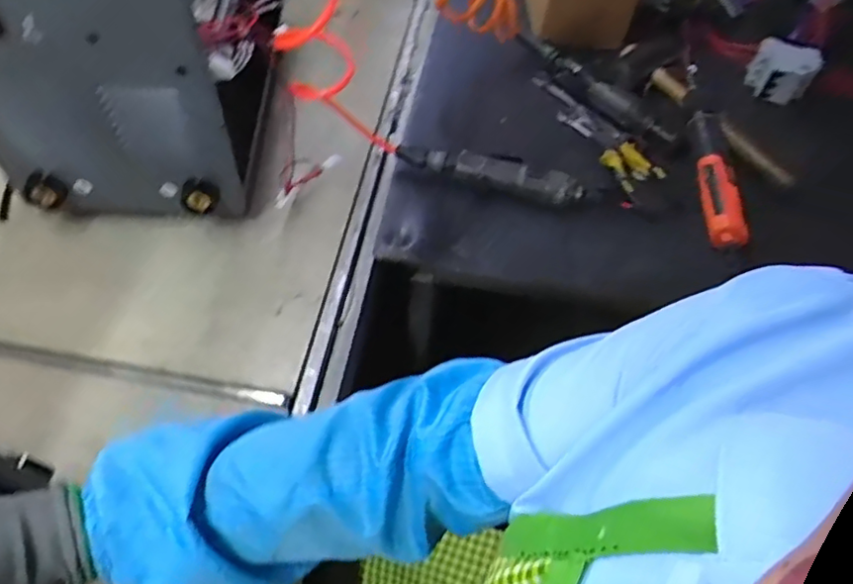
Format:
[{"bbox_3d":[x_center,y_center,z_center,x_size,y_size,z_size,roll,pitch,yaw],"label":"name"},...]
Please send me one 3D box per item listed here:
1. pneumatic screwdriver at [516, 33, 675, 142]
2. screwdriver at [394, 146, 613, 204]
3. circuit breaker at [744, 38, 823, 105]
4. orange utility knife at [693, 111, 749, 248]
[{"bbox_3d":[0.222,-0.275,0.820,0.253,0.037,0.030,38,62,19],"label":"pneumatic screwdriver"},{"bbox_3d":[0.088,-0.143,0.740,0.254,0.040,0.049,19,57,8],"label":"screwdriver"},{"bbox_3d":[0.474,-0.293,0.825,0.080,0.070,0.052,33,60,17],"label":"circuit breaker"},{"bbox_3d":[0.337,-0.135,0.716,0.030,0.031,0.180,-3,72,-6],"label":"orange utility knife"}]

